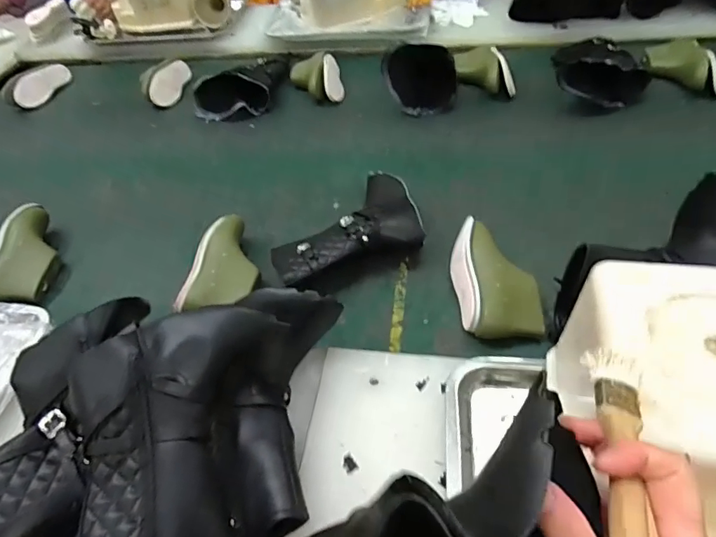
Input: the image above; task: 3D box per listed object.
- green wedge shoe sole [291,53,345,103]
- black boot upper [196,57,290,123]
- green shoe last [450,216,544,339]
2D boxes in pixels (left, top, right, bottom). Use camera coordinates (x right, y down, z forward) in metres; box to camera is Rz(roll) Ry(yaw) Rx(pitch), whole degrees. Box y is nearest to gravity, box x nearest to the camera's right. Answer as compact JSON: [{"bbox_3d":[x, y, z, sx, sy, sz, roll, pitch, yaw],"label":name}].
[{"bbox_3d":[-0.089,-0.409,1.054,0.108,0.053,0.136,-11,46,-2],"label":"green wedge shoe sole"},{"bbox_3d":[-0.243,-0.415,1.060,0.161,0.085,0.224,4,48,13],"label":"black boot upper"},{"bbox_3d":[0.172,0.013,0.619,0.094,0.053,0.173,-6,46,3],"label":"green shoe last"}]

